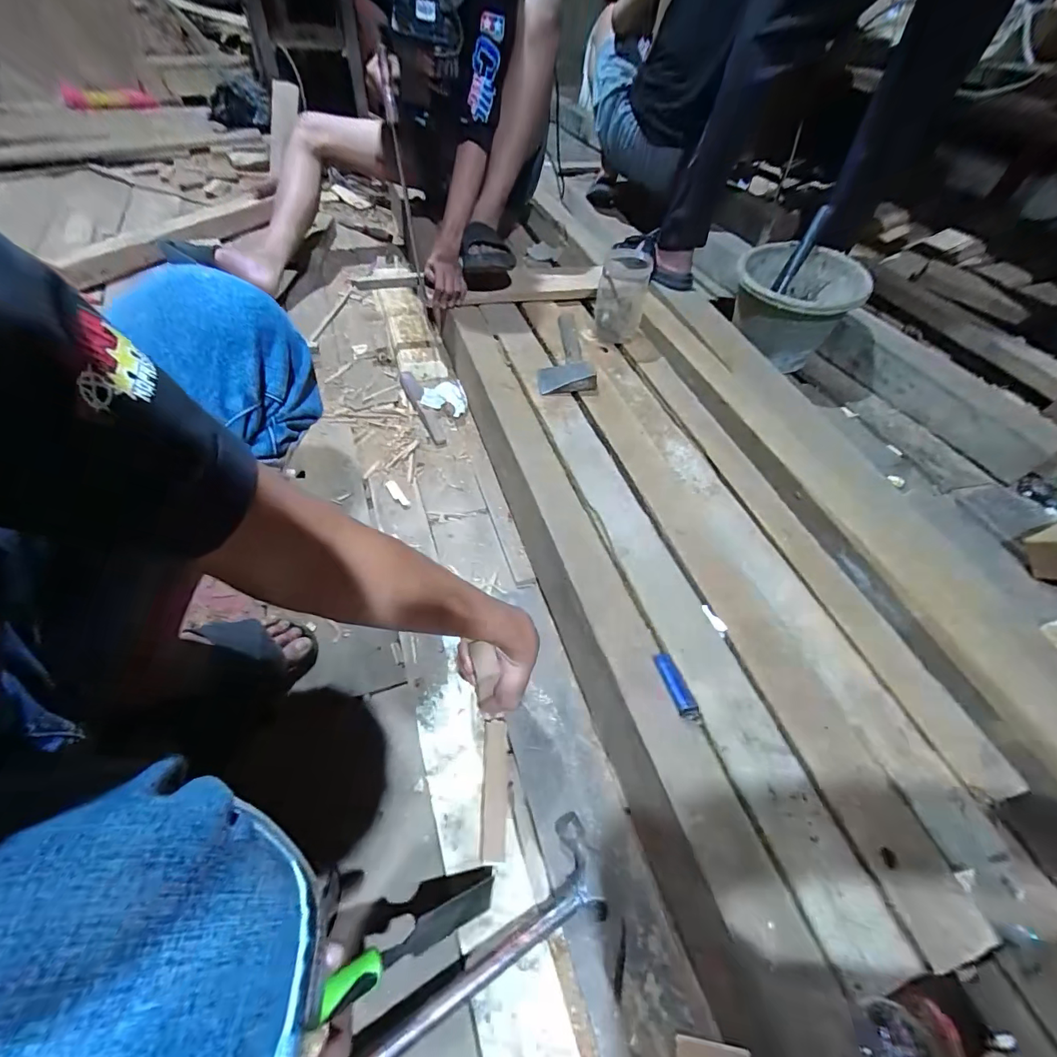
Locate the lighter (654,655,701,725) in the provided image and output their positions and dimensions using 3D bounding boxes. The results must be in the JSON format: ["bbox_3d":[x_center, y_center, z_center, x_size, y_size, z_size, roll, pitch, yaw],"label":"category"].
[{"bbox_3d":[0.169,0.182,0.514,0.021,0.013,0.079,-14,56,-13],"label":"lighter"}]

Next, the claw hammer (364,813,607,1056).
[{"bbox_3d":[-0.053,0.424,0.447,0.311,0.043,0.085,-28,60,-21],"label":"claw hammer"}]

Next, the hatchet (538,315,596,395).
[{"bbox_3d":[0.072,-0.365,0.901,0.103,0.023,0.278,2,54,-2],"label":"hatchet"}]

